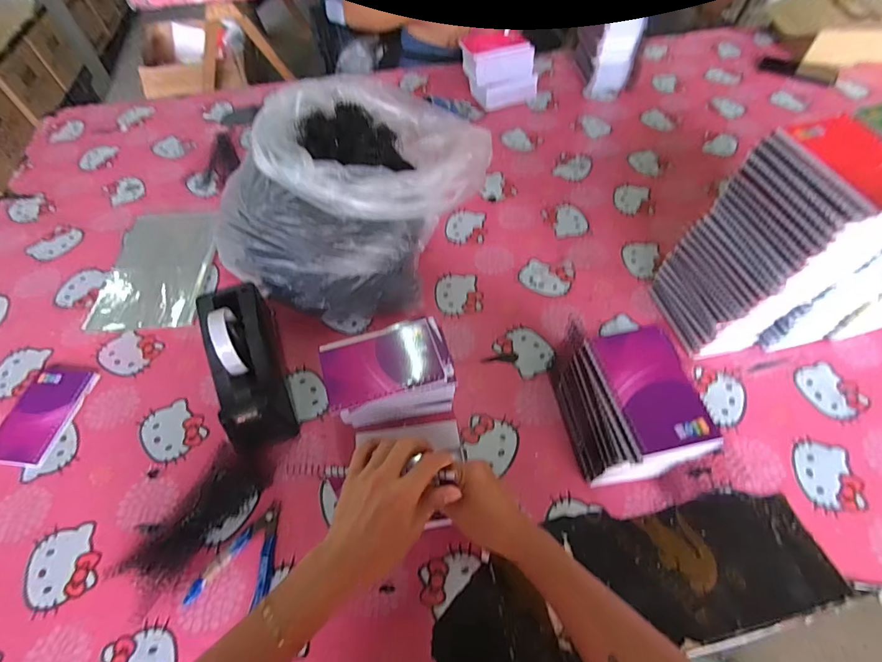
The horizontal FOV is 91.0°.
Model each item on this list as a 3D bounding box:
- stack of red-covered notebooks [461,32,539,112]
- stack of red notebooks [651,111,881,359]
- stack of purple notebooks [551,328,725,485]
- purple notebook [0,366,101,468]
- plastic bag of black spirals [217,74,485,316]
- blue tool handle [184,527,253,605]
[{"bbox_3d":[0.127,-0.588,0.976,0.159,0.117,0.113,-15,55,-9],"label":"stack of red-covered notebooks"},{"bbox_3d":[0.385,-0.090,0.523,0.097,0.283,0.153,-13,55,-7],"label":"stack of red notebooks"},{"bbox_3d":[0.204,0.095,0.483,0.087,0.151,0.151,-8,55,-4],"label":"stack of purple notebooks"},{"bbox_3d":[-0.525,0.109,0.569,0.086,0.008,0.132,6,55,6],"label":"purple notebook"},{"bbox_3d":[-0.120,-0.211,0.667,0.280,0.216,0.399,26,60,17],"label":"plastic bag of black spirals"},{"bbox_3d":[-0.239,0.253,0.468,0.013,0.008,0.086,31,61,22],"label":"blue tool handle"}]

